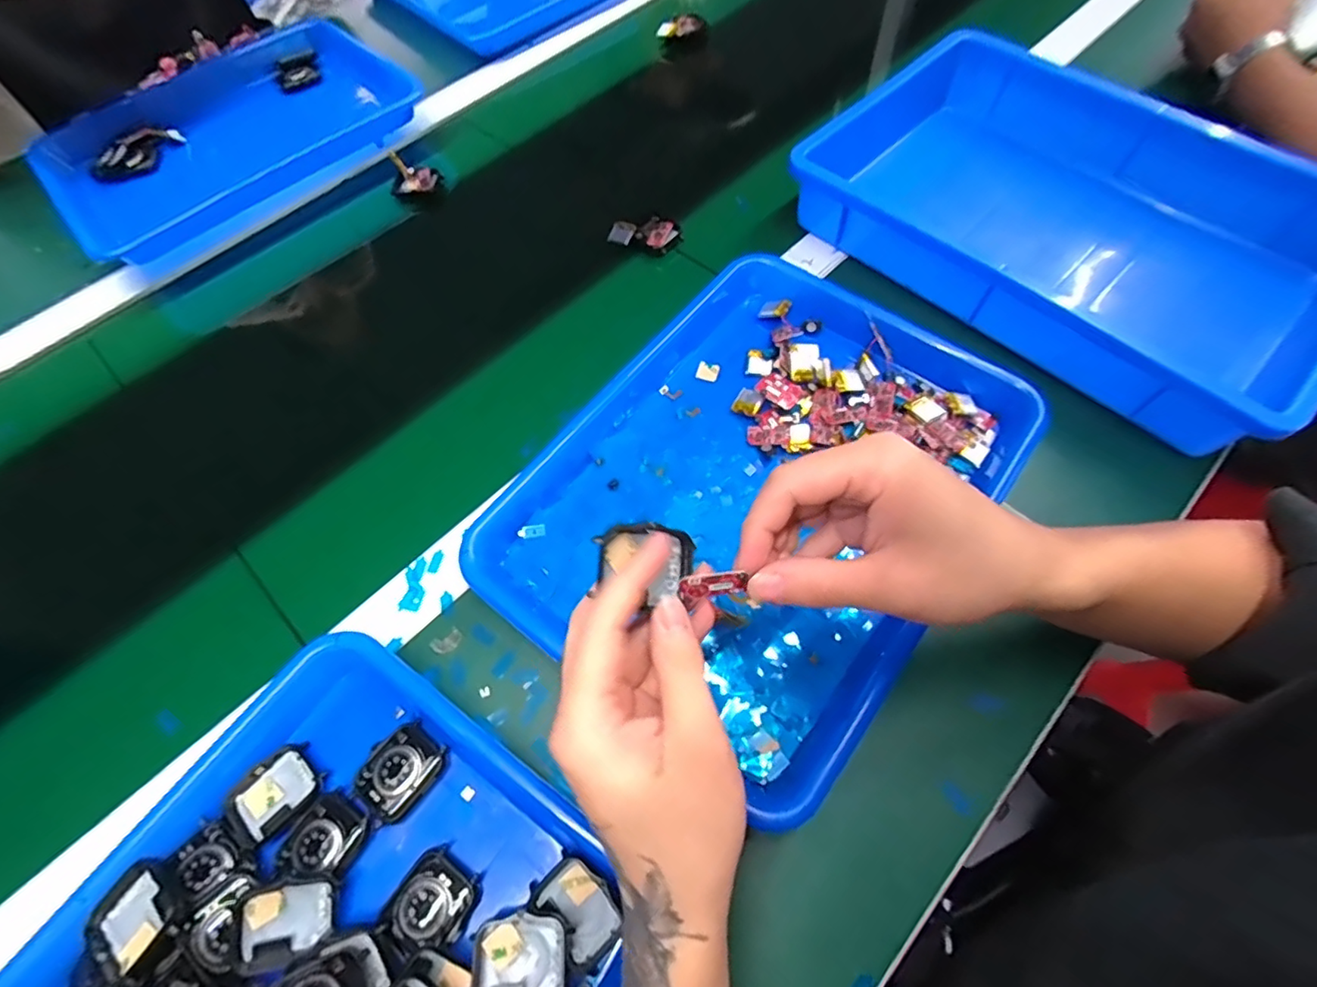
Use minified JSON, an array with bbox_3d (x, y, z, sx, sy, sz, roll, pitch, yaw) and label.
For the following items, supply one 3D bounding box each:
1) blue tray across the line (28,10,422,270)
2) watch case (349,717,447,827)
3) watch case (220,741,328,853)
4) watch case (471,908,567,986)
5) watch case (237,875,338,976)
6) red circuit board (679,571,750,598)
[{"bbox_3d":[-0.441,-0.373,0.597,0.334,0.043,0.251,-41,68,-16],"label":"blue tray across the line"},{"bbox_3d":[-0.141,0.150,0.313,0.037,0.010,0.044,36,71,19],"label":"watch case"},{"bbox_3d":[-0.210,0.164,0.315,0.036,0.015,0.045,41,72,20],"label":"watch case"},{"bbox_3d":[-0.064,0.219,0.270,0.042,0.009,0.038,-4,63,2],"label":"watch case"},{"bbox_3d":[-0.179,0.205,0.276,0.042,0.014,0.035,-11,81,-17],"label":"watch case"},{"bbox_3d":[0.023,0.039,0.248,0.028,0.012,0.006,-8,63,6],"label":"red circuit board"}]

